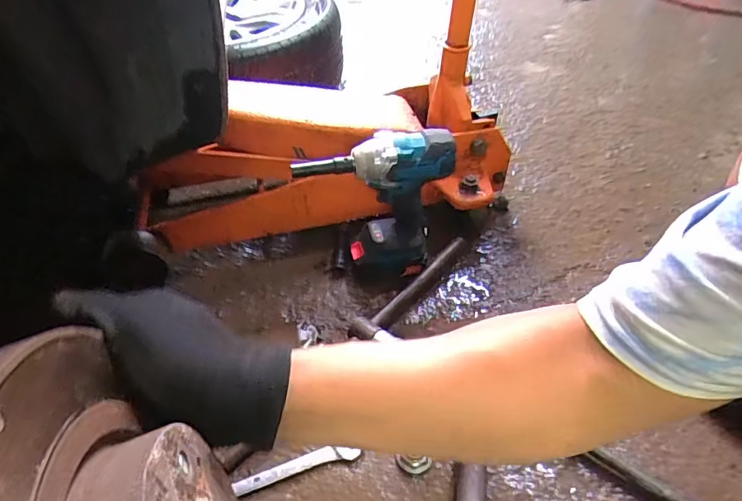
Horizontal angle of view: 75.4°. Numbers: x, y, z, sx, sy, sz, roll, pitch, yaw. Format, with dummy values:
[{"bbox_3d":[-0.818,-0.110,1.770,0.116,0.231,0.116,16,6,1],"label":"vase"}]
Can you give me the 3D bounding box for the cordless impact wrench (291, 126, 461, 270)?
[{"bbox_3d":[0.007,-0.048,0.667,0.200,0.231,0.063,-14,46,-11],"label":"cordless impact wrench"}]

